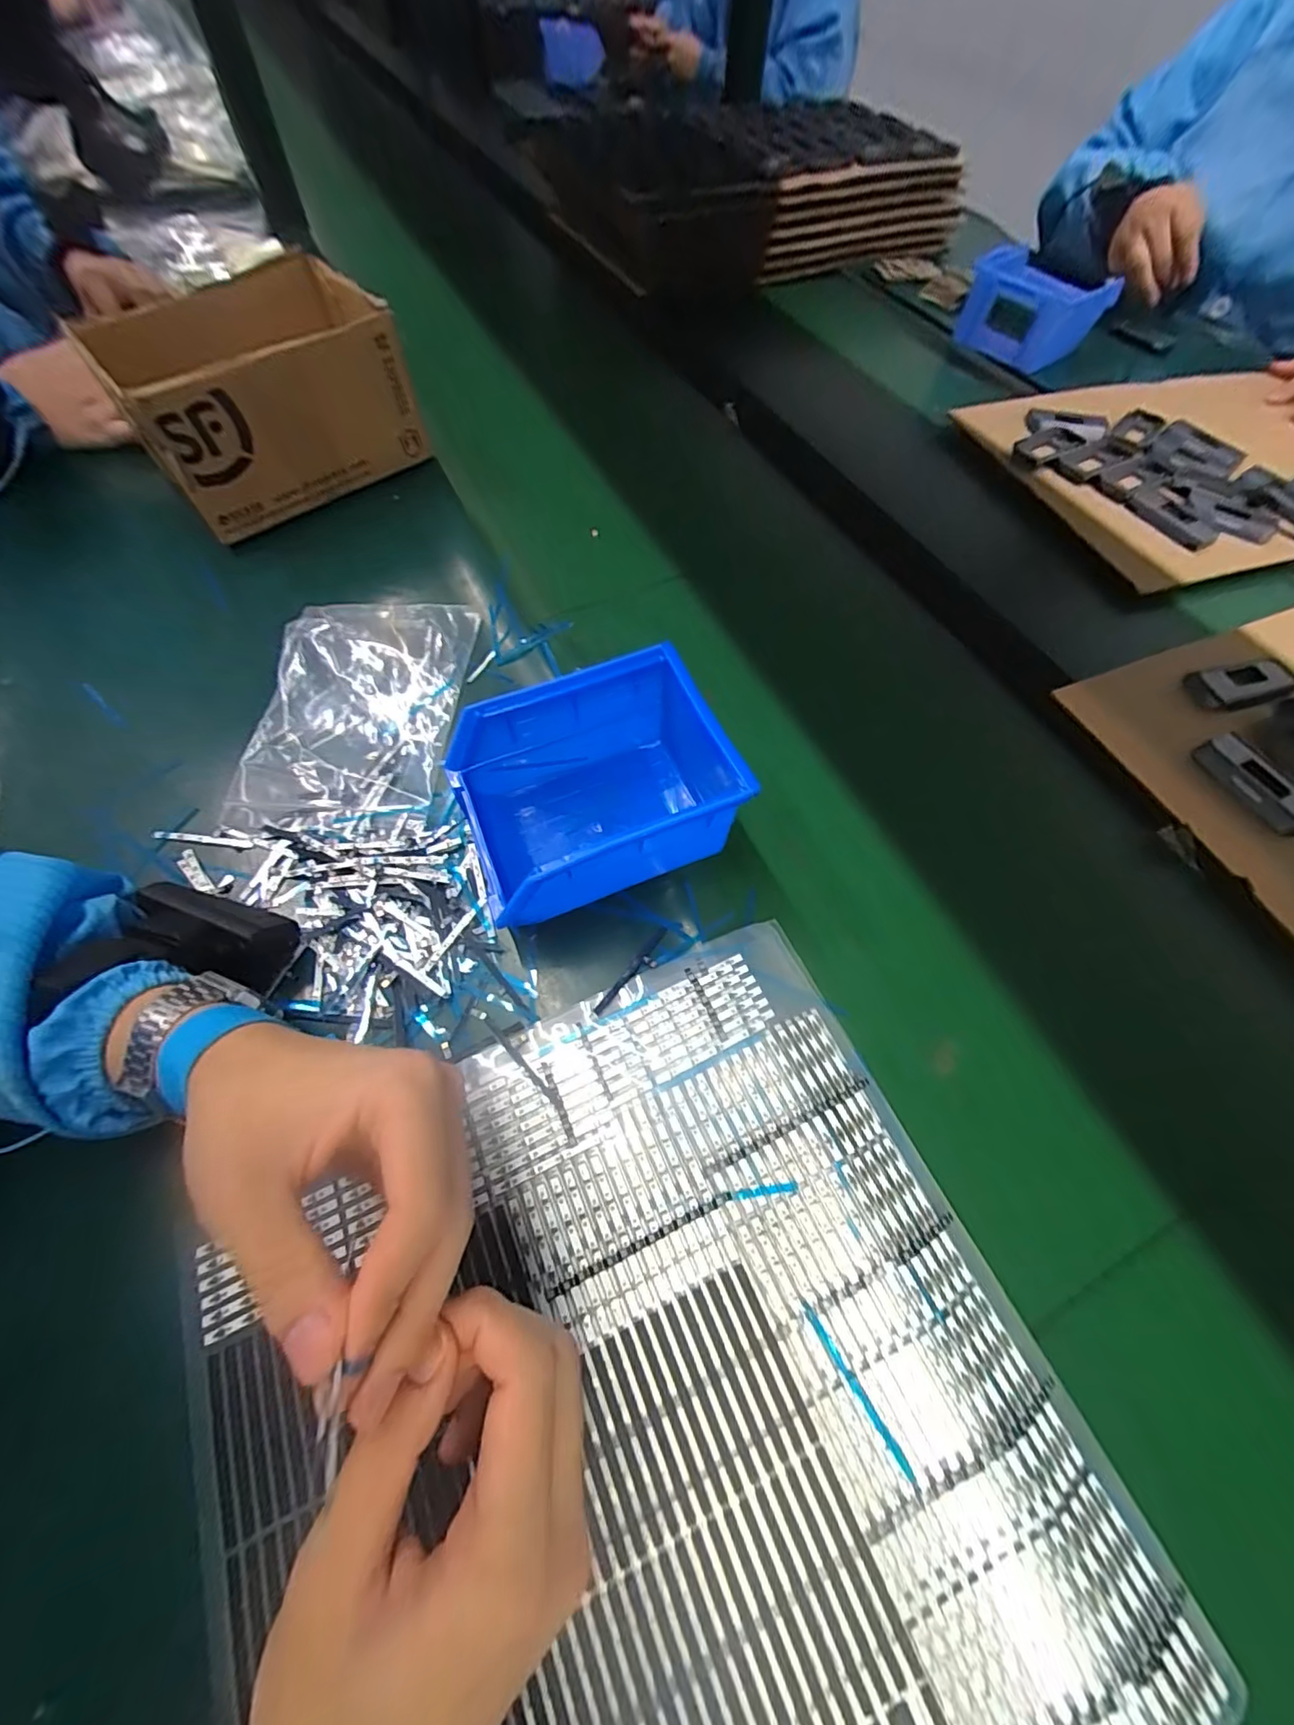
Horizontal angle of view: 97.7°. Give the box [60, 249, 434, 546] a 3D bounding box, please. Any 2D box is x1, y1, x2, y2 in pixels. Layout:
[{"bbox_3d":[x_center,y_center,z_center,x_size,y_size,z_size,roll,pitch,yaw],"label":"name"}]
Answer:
[{"bbox_3d":[-0.317,-0.393,0.471,0.188,0.102,0.191,-33,68,-17],"label":"box"}]

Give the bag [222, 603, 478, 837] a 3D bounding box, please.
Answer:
[{"bbox_3d":[-0.188,-0.107,0.369,0.126,0.021,0.180,2,63,0],"label":"bag"}]

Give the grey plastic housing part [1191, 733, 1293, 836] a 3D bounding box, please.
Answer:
[{"bbox_3d":[0.393,-0.052,0.363,0.031,0.011,0.073,-25,66,-13],"label":"grey plastic housing part"}]

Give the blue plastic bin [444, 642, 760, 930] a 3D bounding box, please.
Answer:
[{"bbox_3d":[-0.024,-0.039,0.308,0.163,0.073,0.105,-19,64,-12],"label":"blue plastic bin"}]

